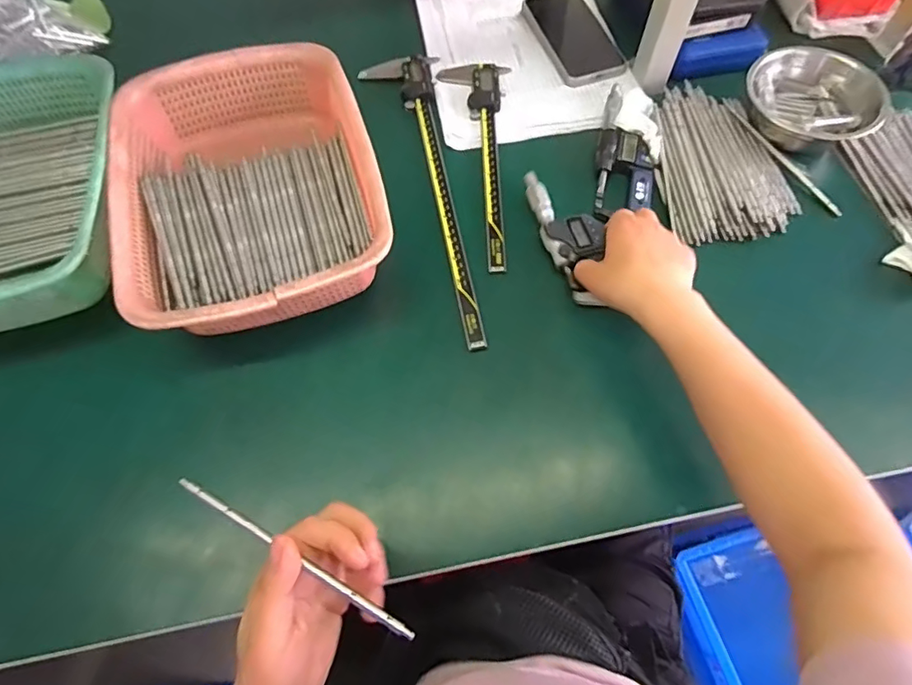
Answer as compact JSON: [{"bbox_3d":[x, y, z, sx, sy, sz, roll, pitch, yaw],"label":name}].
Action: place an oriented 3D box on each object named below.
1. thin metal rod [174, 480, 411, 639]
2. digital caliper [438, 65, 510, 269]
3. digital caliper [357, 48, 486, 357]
[{"bbox_3d":[-0.092,0.115,0.287,0.160,0.006,0.005,25,66,18],"label":"thin metal rod"},{"bbox_3d":[0.016,-0.199,0.552,0.074,0.014,0.285,2,64,1],"label":"digital caliper"},{"bbox_3d":[-0.039,-0.163,0.537,0.083,0.013,0.383,-7,64,-3],"label":"digital caliper"}]

